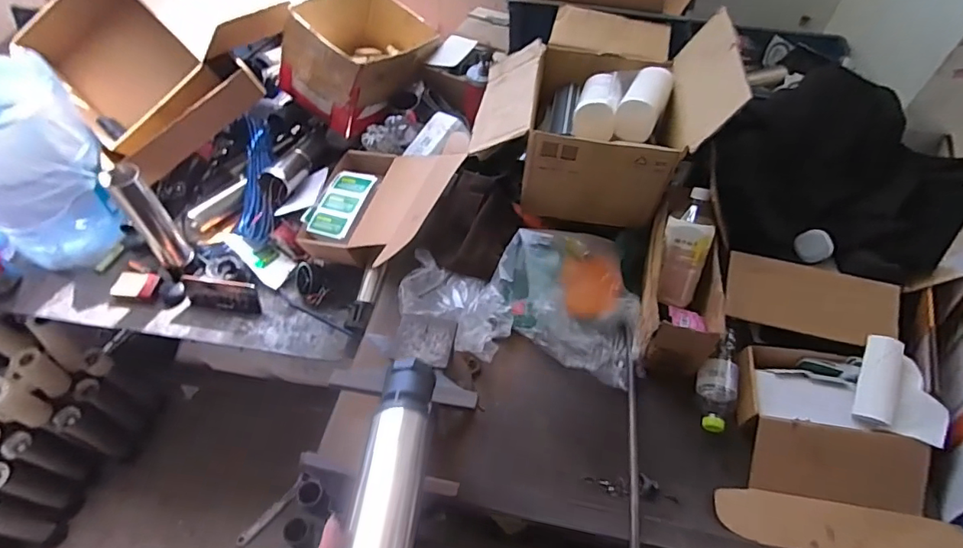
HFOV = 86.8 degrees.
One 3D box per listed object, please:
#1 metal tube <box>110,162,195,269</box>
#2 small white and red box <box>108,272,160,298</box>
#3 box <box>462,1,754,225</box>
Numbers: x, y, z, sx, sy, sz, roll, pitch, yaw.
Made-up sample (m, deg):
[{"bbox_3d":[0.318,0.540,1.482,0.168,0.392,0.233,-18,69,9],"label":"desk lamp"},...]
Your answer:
[{"bbox_3d":[-0.675,-0.109,1.043,0.065,0.247,0.050,-37,63,-25],"label":"metal tube"},{"bbox_3d":[-0.770,0.023,1.133,0.082,0.021,0.062,2,54,0],"label":"small white and red box"},{"bbox_3d":[0.216,-0.359,1.009,0.419,0.272,0.420,8,54,4],"label":"box"}]

